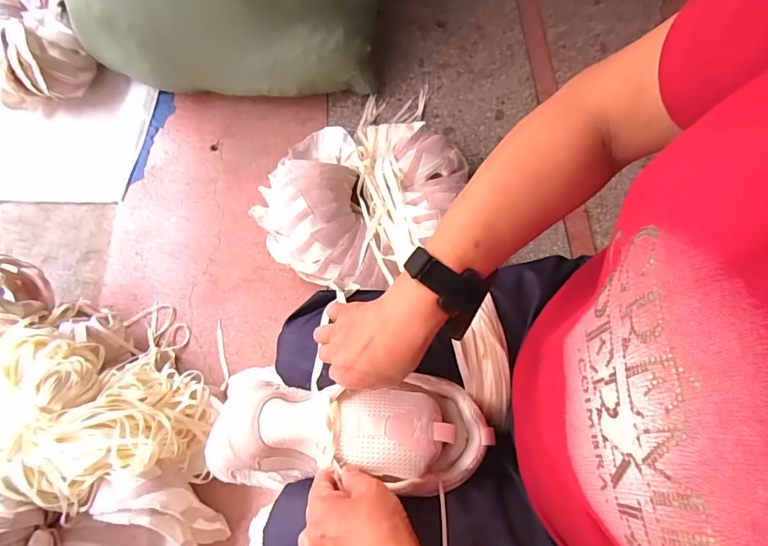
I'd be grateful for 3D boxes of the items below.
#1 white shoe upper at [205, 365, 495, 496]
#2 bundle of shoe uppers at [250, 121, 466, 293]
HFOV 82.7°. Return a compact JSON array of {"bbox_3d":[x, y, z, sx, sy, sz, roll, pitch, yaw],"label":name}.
[{"bbox_3d":[-0.026,0.149,0.413,0.244,0.059,0.099,2,69,1],"label":"white shoe upper"},{"bbox_3d":[-0.055,-0.165,0.937,0.380,0.174,0.394,-1,69,1],"label":"bundle of shoe uppers"}]

